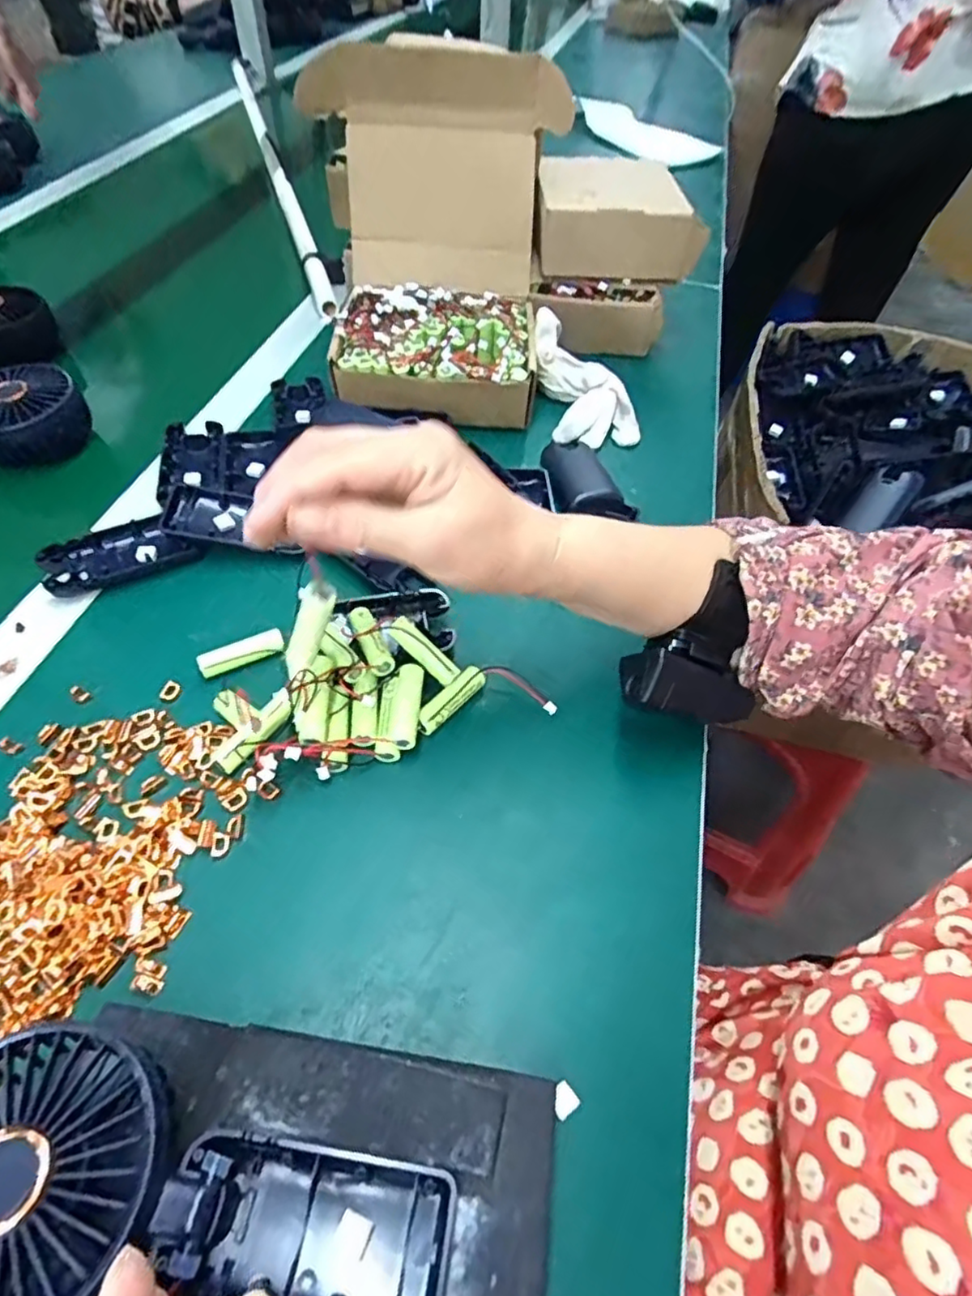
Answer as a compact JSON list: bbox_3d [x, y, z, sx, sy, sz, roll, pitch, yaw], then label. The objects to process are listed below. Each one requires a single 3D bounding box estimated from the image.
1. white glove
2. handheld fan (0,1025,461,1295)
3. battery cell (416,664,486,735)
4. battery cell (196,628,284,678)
[{"bbox_3d":[0.069,-0.215,0.534,0.066,0.035,0.131,-31,83,-22],"label":"white glove"},{"bbox_3d":[-0.104,0.192,0.218,0.183,0.045,0.079,16,54,-5],"label":"handheld fan"},{"bbox_3d":[-0.020,0.032,0.377,0.015,0.011,0.052,34,59,21],"label":"battery cell"},{"bbox_3d":[-0.145,0.004,0.382,0.049,0.011,0.015,-24,58,-18],"label":"battery cell"}]

